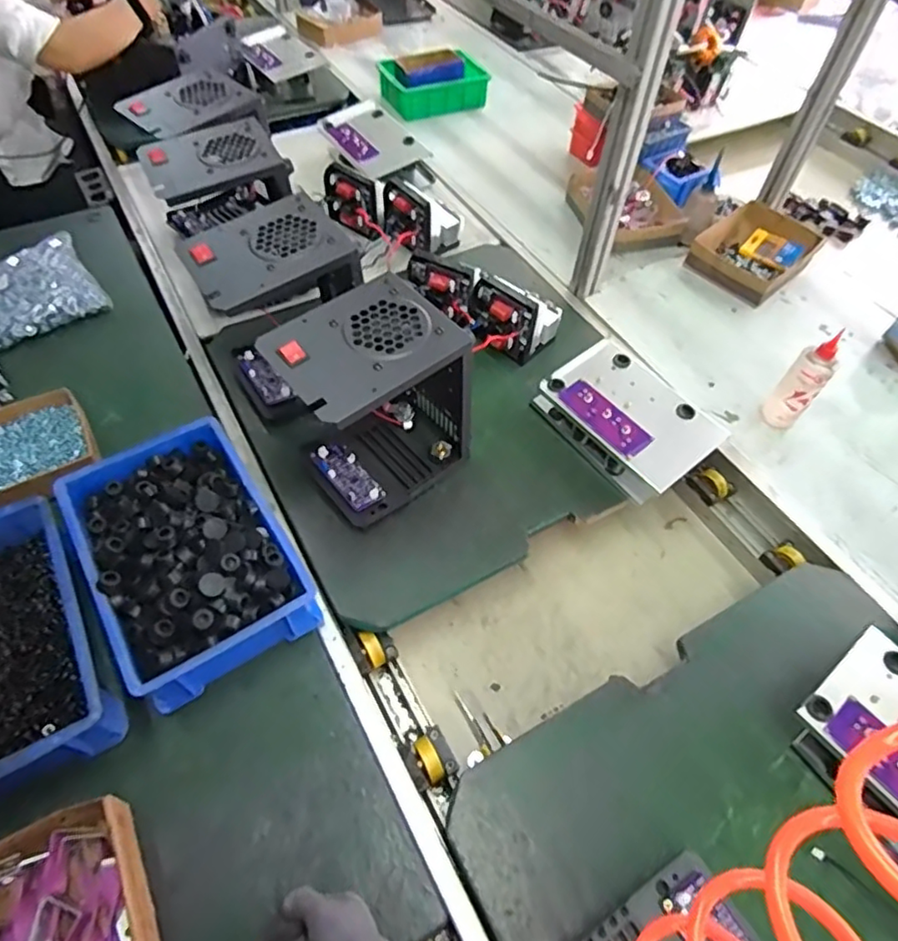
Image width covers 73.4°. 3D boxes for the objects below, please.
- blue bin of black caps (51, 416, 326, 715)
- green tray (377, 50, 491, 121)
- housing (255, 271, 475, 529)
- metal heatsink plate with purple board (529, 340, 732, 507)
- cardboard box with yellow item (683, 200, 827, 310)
[{"bbox_3d":[-0.307,0.093,0.702,0.194,0.101,0.298,-28,60,-21],"label":"blue bin of black caps"},{"bbox_3d":[-0.043,-0.938,1.454,0.228,0.082,0.162,-18,57,-15],"label":"green tray"},{"bbox_3d":[-0.085,-0.076,0.735,0.203,0.238,0.144,-33,62,-23],"label":"housing"},{"bbox_3d":[0.253,-0.073,0.861,0.156,0.073,0.236,-34,63,-24],"label":"metal heatsink plate with purple board"},{"bbox_3d":[0.572,-0.412,1.136,0.236,0.053,0.179,-36,63,-25],"label":"cardboard box with yellow item"}]

